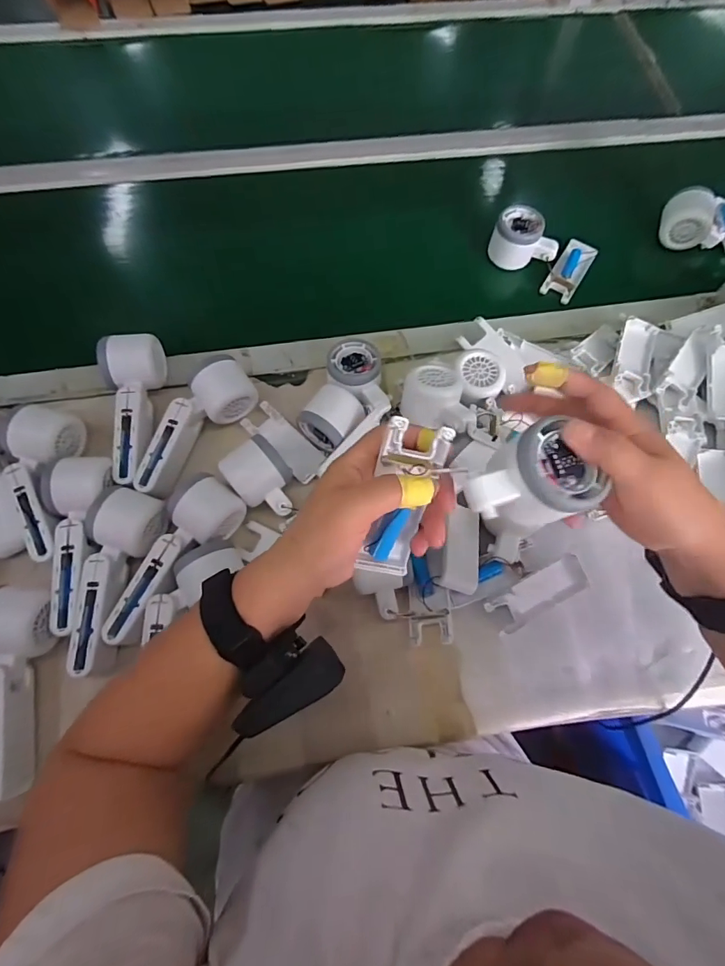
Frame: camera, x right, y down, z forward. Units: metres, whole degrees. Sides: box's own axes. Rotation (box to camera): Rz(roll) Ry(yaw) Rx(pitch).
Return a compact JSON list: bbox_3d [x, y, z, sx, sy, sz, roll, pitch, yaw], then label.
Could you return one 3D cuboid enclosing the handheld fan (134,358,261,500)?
[{"bbox_3d":[-0.181,-0.062,0.482,0.060,0.045,0.167,36,72,11],"label":"handheld fan"}]

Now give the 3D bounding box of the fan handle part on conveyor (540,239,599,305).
[{"bbox_3d":[0.280,-0.286,0.612,0.041,0.015,0.105,31,71,9],"label":"fan handle part on conveyor"}]

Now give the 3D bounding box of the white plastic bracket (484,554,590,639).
[{"bbox_3d":[0.173,0.109,0.445,0.105,0.020,0.034,-27,73,-11],"label":"white plastic bracket"}]

